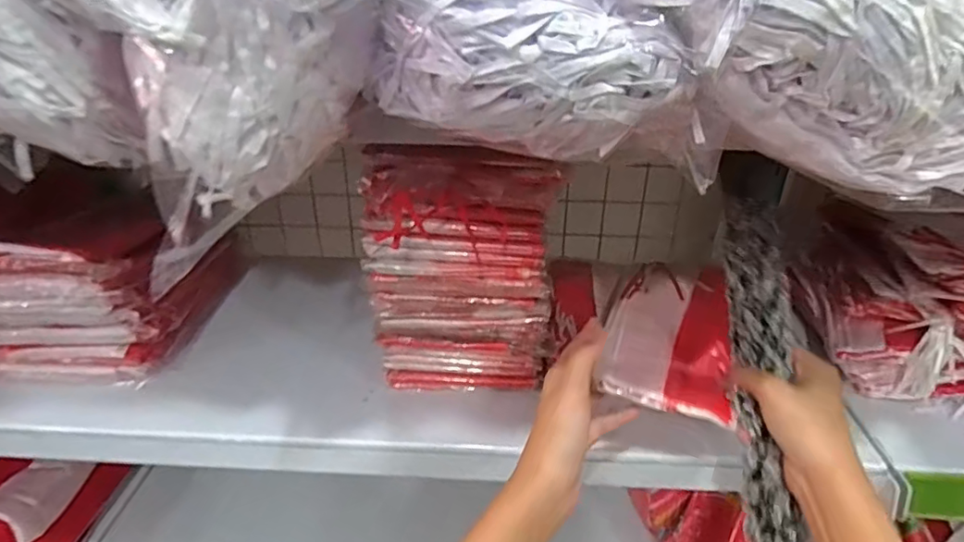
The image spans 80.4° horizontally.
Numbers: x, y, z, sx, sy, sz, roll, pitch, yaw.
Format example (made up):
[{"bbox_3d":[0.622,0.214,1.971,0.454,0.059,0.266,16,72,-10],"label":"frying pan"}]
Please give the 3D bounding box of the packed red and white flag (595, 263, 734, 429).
[{"bbox_3d":[0.168,0.049,0.496,0.096,0.027,0.199,11,35,19],"label":"packed red and white flag"}]

